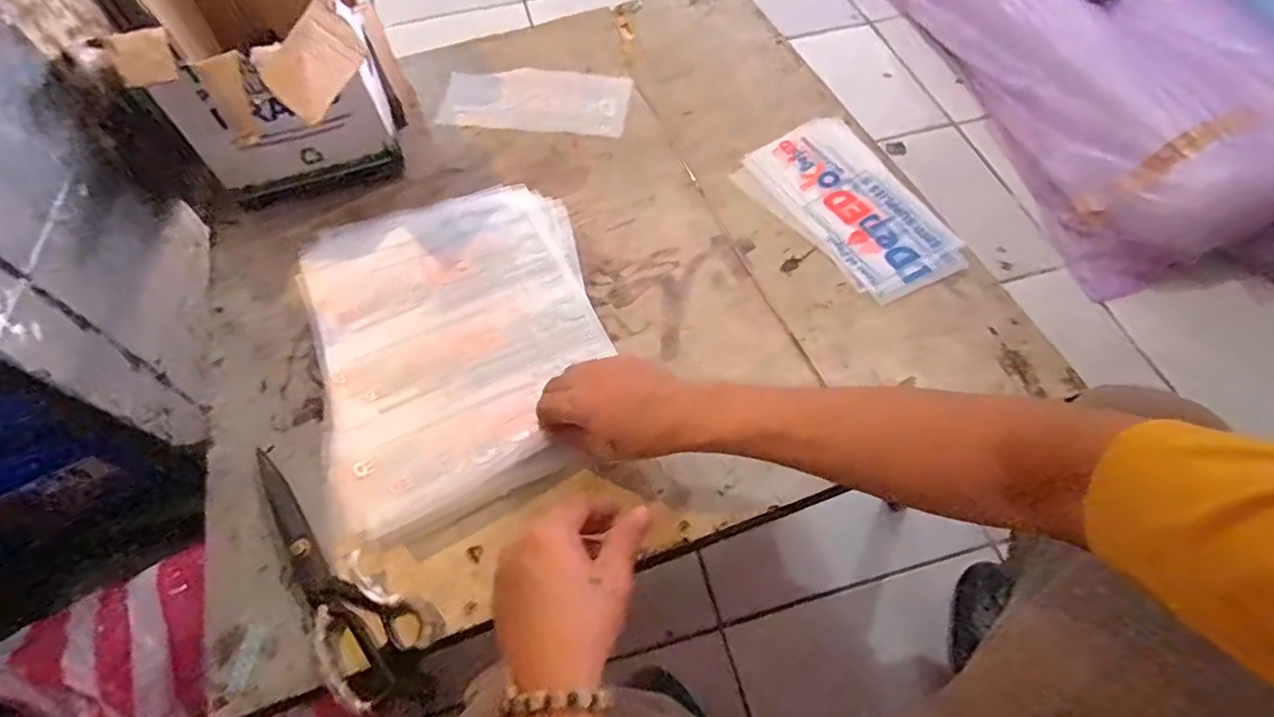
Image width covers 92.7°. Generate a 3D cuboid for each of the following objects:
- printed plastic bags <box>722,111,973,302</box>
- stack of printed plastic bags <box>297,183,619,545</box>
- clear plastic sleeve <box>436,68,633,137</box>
[{"bbox_3d":[0.231,-0.168,0.671,0.143,0.013,0.253,-27,61,-5],"label":"printed plastic bags"},{"bbox_3d":[-0.175,-0.030,0.607,0.275,0.022,0.356,-21,60,-9],"label":"stack of printed plastic bags"},{"bbox_3d":[-0.133,-0.340,0.805,0.239,0.010,0.101,5,70,3],"label":"clear plastic sleeve"}]

